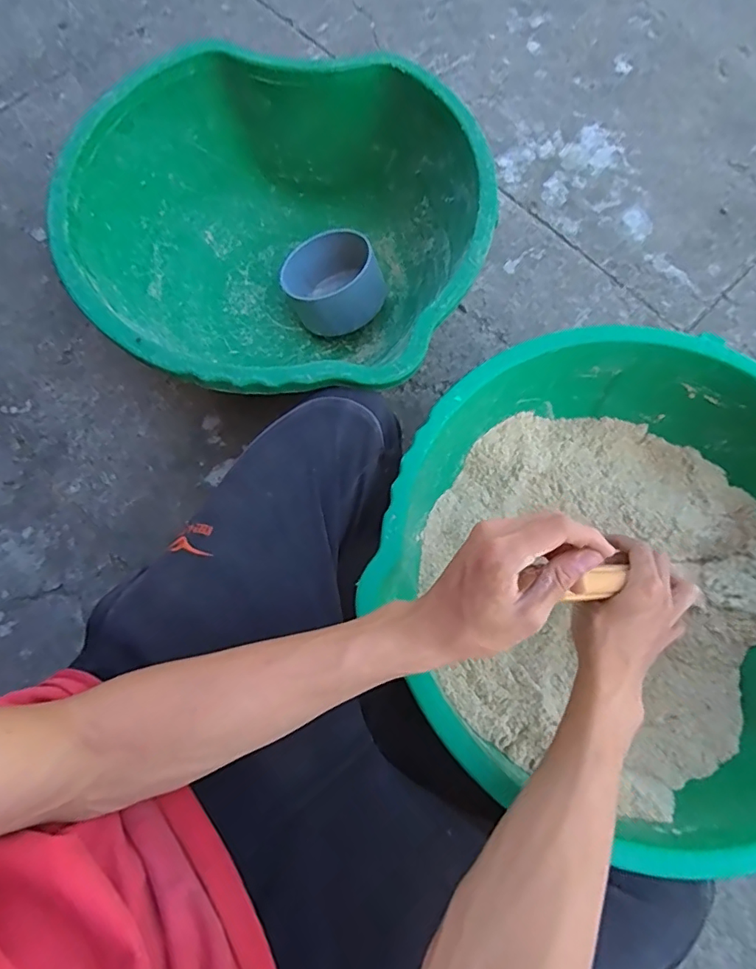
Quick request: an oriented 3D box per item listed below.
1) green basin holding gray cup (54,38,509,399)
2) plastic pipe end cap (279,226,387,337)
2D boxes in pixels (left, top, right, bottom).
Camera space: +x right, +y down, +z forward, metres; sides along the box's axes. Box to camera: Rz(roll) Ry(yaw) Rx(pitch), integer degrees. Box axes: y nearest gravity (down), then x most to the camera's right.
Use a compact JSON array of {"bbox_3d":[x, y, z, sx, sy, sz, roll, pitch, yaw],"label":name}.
[{"bbox_3d":[-0.112,-0.265,0.647,0.434,0.202,0.416,0,73,-1],"label":"green basin holding gray cup"},{"bbox_3d":[-0.058,-0.254,0.689,0.119,0.080,0.122,-4,59,6],"label":"plastic pipe end cap"}]

